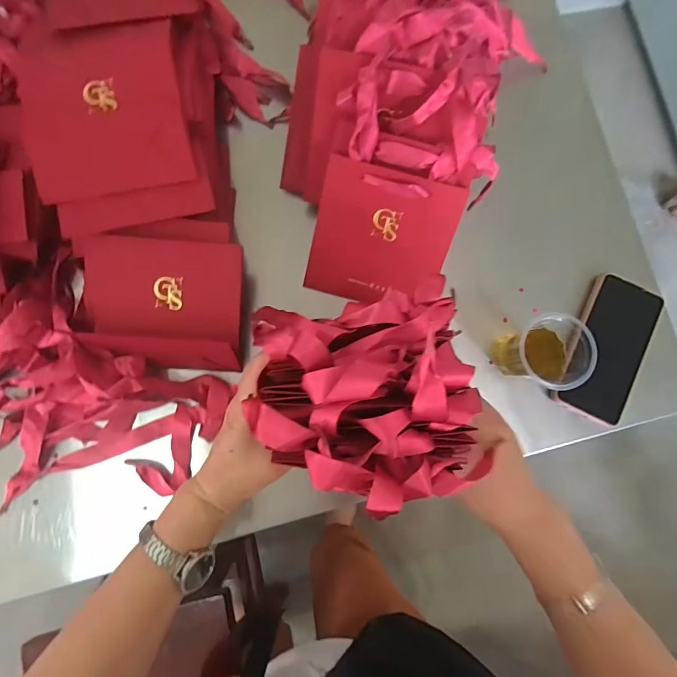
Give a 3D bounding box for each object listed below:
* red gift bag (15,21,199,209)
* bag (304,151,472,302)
[{"bbox_3d":[-0.216,-0.218,0.364,0.139,0.018,0.162,-12,83,-5],"label":"red gift bag"},{"bbox_3d":[0.044,-0.102,0.405,0.136,0.005,0.136,15,118,1],"label":"bag"}]

